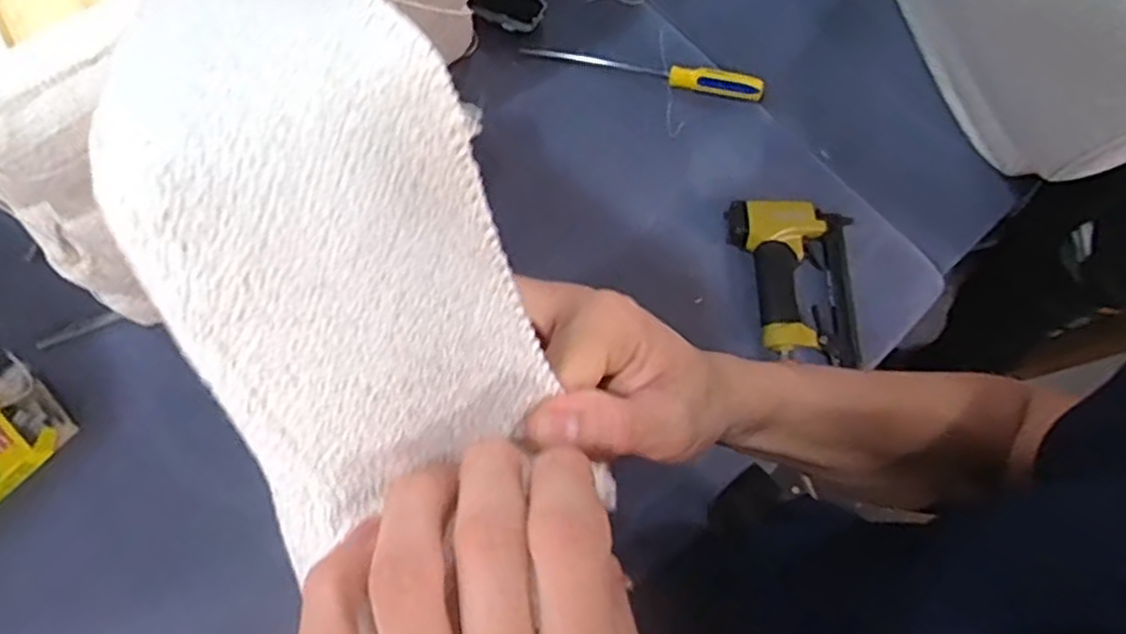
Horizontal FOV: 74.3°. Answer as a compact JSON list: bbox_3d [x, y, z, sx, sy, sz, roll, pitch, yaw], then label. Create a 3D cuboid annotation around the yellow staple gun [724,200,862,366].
[{"bbox_3d":[0.259,-0.035,0.837,0.139,0.053,0.185,1,75,-2],"label":"yellow staple gun"}]

